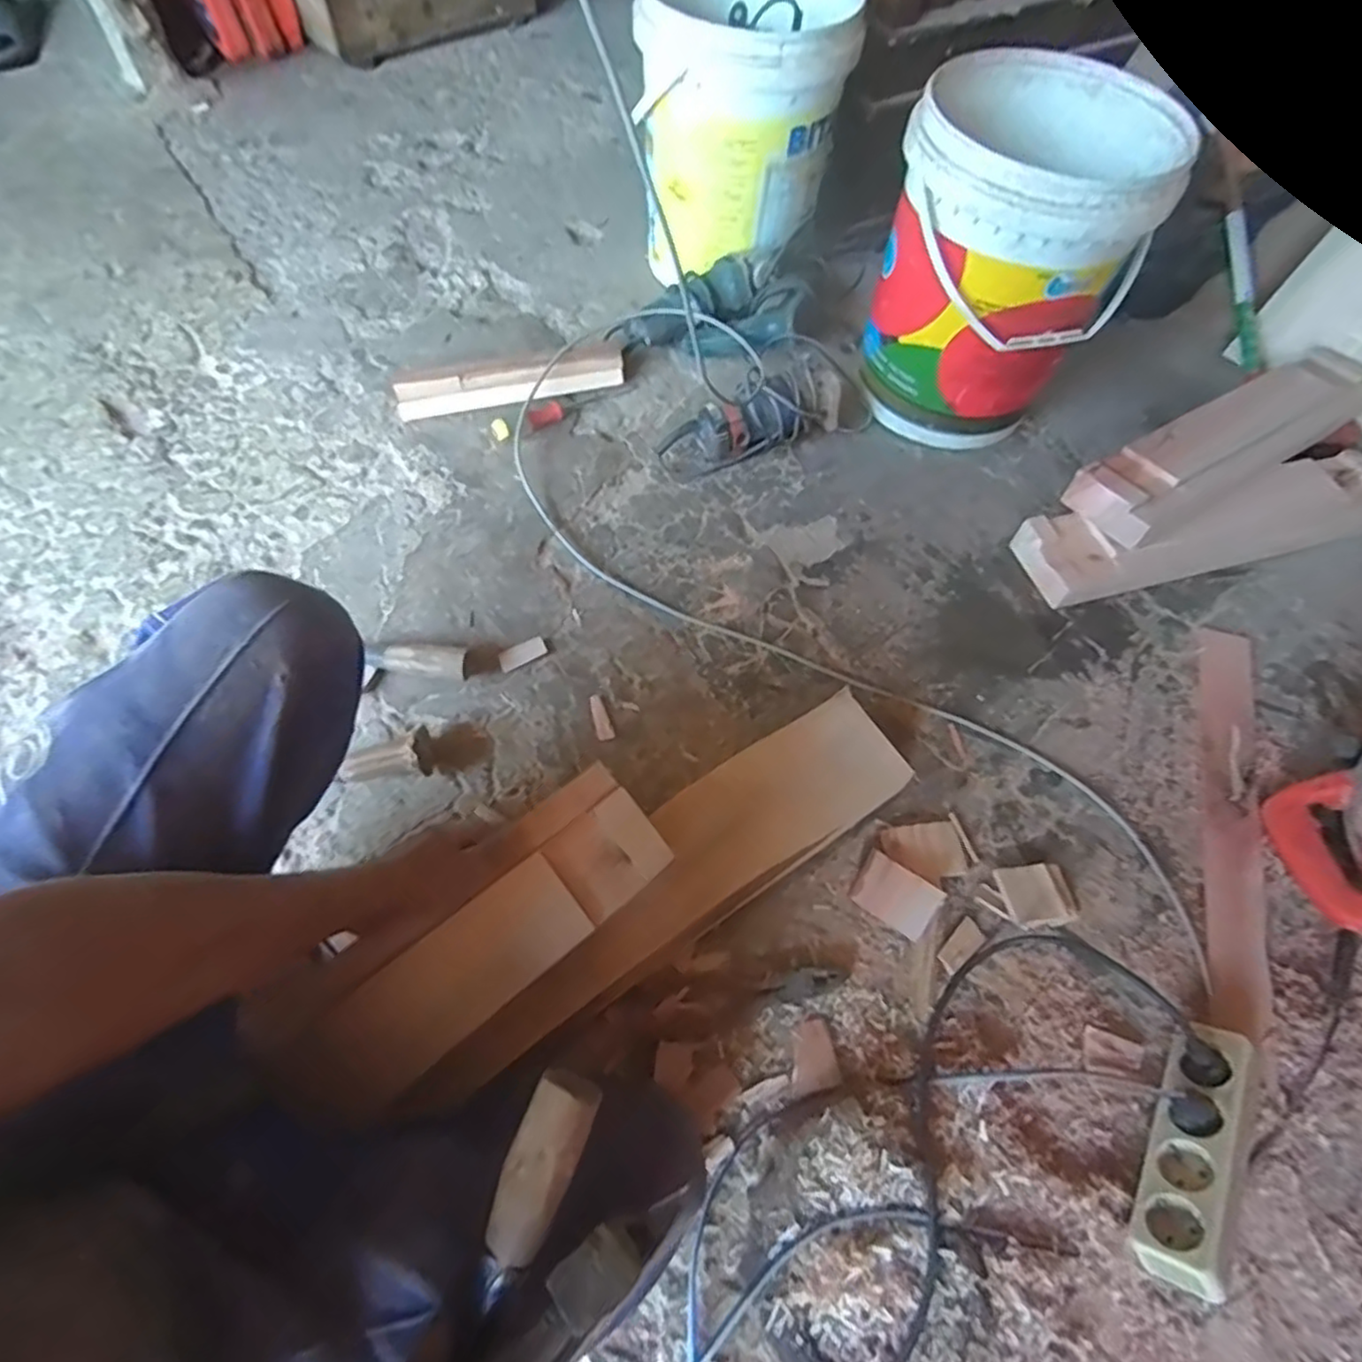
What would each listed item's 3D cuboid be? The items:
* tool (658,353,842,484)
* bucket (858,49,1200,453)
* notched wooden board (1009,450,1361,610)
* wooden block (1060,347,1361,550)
[{"bbox_3d":[0.101,-0.376,0.996,0.270,0.092,0.097,-23,65,-14],"label":"tool"},{"bbox_3d":[0.420,-0.551,0.947,0.299,0.348,0.300,24,63,10],"label":"bucket"},{"bbox_3d":[0.712,-0.211,0.942,0.541,0.061,0.116,-13,63,-9],"label":"notched wooden board"},{"bbox_3d":[0.754,-0.331,0.953,0.554,0.044,0.119,-28,66,-16],"label":"wooden block"}]

